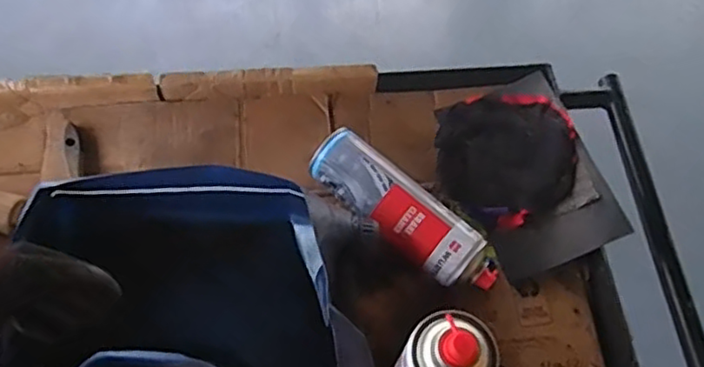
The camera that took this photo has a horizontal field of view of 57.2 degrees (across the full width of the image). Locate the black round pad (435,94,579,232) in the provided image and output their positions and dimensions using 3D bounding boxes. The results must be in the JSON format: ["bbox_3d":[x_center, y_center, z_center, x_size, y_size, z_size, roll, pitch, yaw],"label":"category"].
[{"bbox_3d":[0.176,-0.028,0.743,0.159,0.030,0.159,-4,71,10],"label":"black round pad"}]

